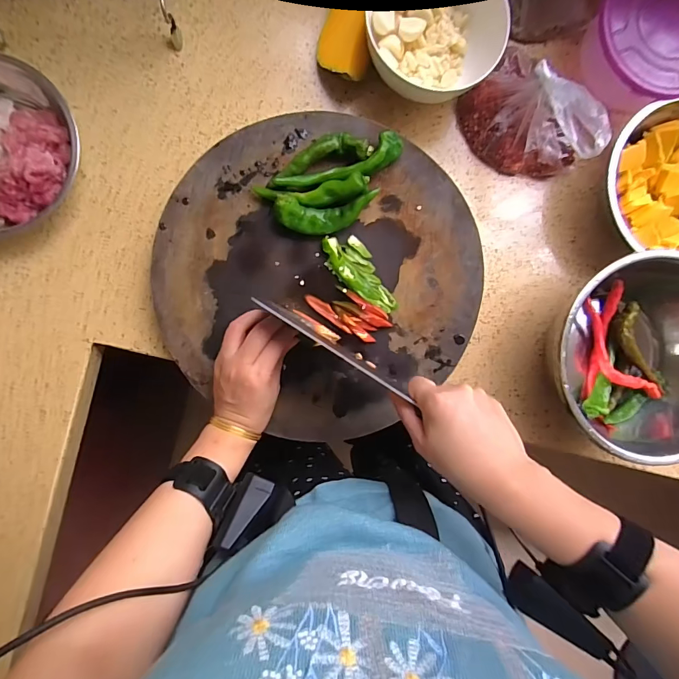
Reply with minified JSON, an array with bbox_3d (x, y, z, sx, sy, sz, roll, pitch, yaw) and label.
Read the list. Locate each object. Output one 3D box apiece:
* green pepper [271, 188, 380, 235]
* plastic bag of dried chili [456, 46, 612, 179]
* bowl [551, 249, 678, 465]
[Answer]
[{"bbox_3d":[-0.015,-0.137,0.448,0.108,0.032,0.038,-4,92,-5],"label":"green pepper"},{"bbox_3d":[0.221,-0.260,0.459,0.090,0.138,0.147,-33,94,-4],"label":"plastic bag of dried chili"},{"bbox_3d":[0.356,0.013,0.494,0.238,0.103,0.235,0,91,-5],"label":"bowl"}]

